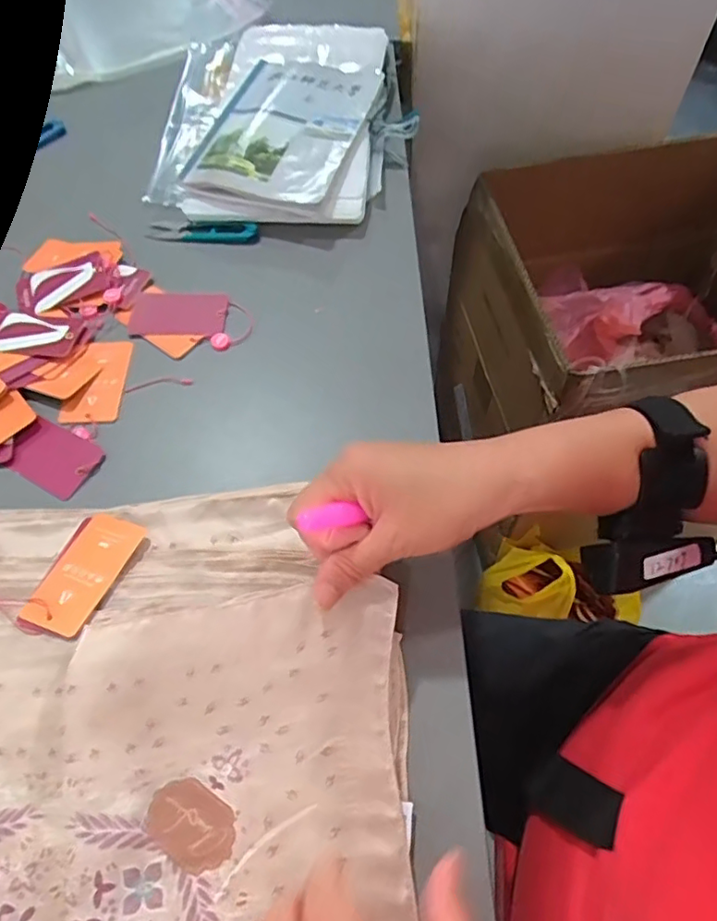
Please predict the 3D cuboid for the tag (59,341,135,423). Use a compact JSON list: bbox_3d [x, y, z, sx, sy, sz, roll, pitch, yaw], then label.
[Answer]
[{"bbox_3d":[-0.206,-0.065,0.469,0.043,0.006,0.080,0,59,0],"label":"tag"}]

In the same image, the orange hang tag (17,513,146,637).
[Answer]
[{"bbox_3d":[-0.177,0.071,0.383,0.044,0.004,0.081,16,55,14],"label":"orange hang tag"}]

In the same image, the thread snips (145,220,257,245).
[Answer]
[{"bbox_3d":[-0.145,-0.213,0.552,0.105,0.009,0.022,5,60,3],"label":"thread snips"}]

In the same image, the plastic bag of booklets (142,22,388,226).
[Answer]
[{"bbox_3d":[-0.086,-0.360,0.610,0.223,0.048,0.304,3,60,2],"label":"plastic bag of booklets"}]

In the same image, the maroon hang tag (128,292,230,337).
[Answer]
[{"bbox_3d":[-0.150,-0.123,0.496,0.078,0.005,0.045,1,66,3],"label":"maroon hang tag"}]

